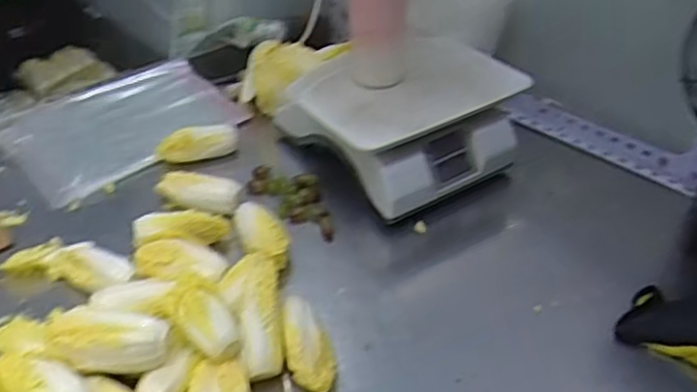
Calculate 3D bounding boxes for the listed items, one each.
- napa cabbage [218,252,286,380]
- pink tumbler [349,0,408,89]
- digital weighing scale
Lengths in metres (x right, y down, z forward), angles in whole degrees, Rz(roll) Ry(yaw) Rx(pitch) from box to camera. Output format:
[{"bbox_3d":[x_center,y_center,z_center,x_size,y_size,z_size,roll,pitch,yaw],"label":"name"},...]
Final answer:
[{"bbox_3d":[-0.102,0.112,0.721,0.059,0.047,0.159,-9,39,-12],"label":"napa cabbage"},{"bbox_3d":[0.040,-0.238,0.910,0.075,0.184,0.064,6,37,5],"label":"pink tumbler"},{"bbox_3d":[0.071,-0.115,0.972,0.274,0.132,0.284,-23,44,-29],"label":"digital weighing scale"}]

